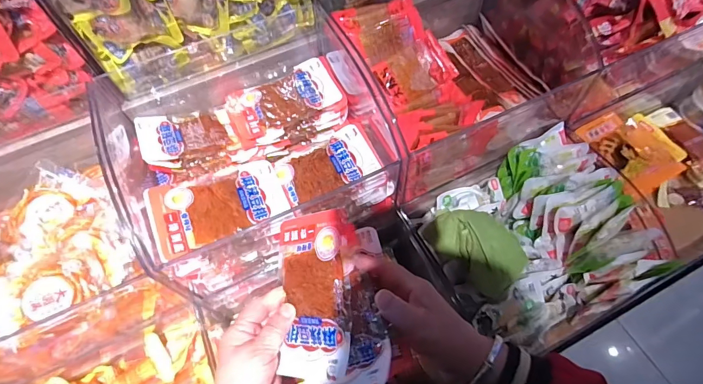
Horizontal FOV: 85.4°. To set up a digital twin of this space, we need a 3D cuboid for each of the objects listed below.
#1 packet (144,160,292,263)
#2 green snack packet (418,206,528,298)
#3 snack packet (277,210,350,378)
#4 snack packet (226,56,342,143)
[{"bbox_3d":[-0.156,0.015,0.456,0.151,0.009,0.088,-19,64,-22],"label":"packet"},{"bbox_3d":[0.171,0.074,0.515,0.081,0.051,0.135,-43,97,-11],"label":"green snack packet"},{"bbox_3d":[-0.039,0.092,0.355,0.083,0.008,0.145,-18,69,39],"label":"snack packet"},{"bbox_3d":[-0.100,-0.140,0.556,0.160,0.014,0.088,-23,62,-10],"label":"snack packet"}]

